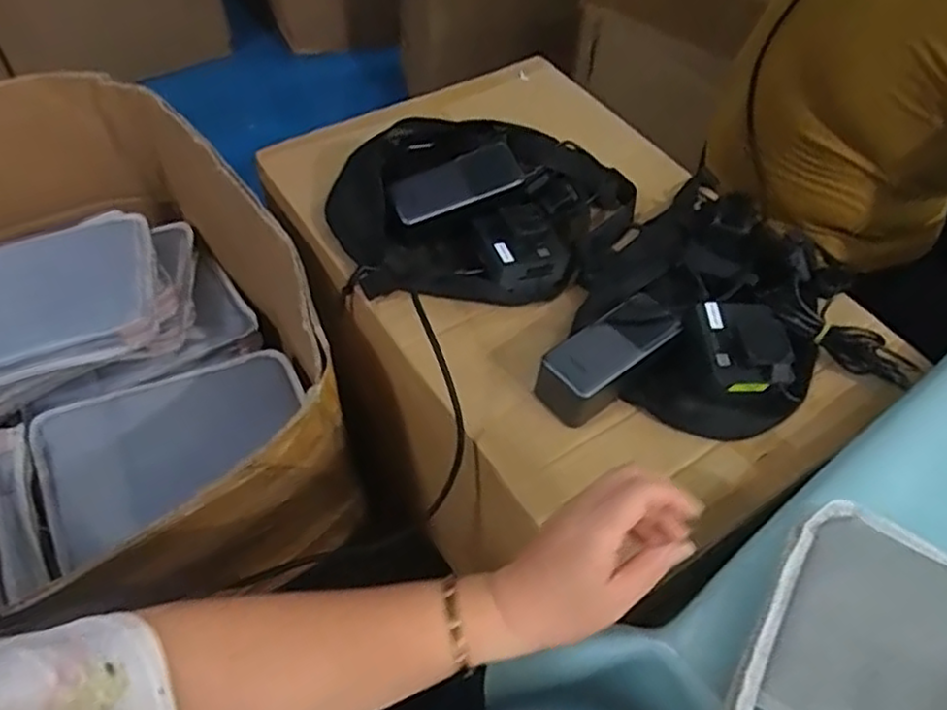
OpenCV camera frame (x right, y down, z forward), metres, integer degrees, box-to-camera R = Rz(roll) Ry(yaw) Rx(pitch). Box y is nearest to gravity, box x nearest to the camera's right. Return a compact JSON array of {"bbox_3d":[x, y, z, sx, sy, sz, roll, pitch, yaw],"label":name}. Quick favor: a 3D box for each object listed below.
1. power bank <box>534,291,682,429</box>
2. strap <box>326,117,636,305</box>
[{"bbox_3d":[0.116,0.000,0.603,0.132,0.044,0.059,-35,63,-25],"label":"power bank"},{"bbox_3d":[0.018,-0.150,0.692,0.306,0.075,0.195,-20,57,-17],"label":"strap"}]

